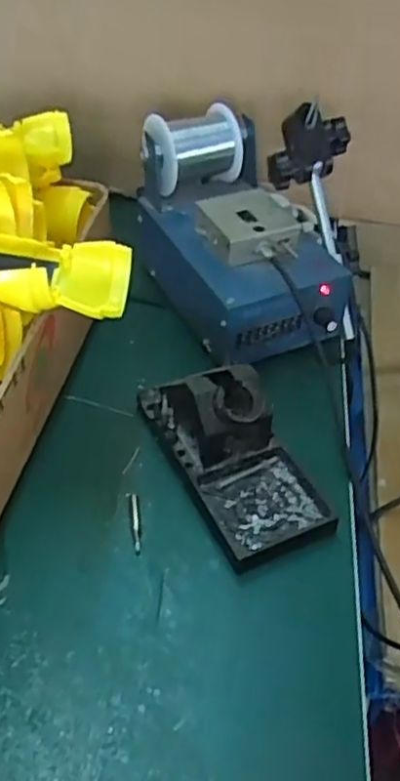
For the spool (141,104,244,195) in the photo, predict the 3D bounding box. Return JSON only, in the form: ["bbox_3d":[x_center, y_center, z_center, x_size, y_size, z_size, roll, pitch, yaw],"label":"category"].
[{"bbox_3d":[-0.006,-0.206,0.587,0.081,0.055,0.051,-29,54,-25],"label":"spool"}]

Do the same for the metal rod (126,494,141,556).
[{"bbox_3d":[-0.042,0.085,0.450,0.007,0.007,0.044,-7,45,-10],"label":"metal rod"}]

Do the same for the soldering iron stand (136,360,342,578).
[{"bbox_3d":[0.021,0.028,0.461,0.075,0.070,0.159,-19,48,-21],"label":"soldering iron stand"}]

